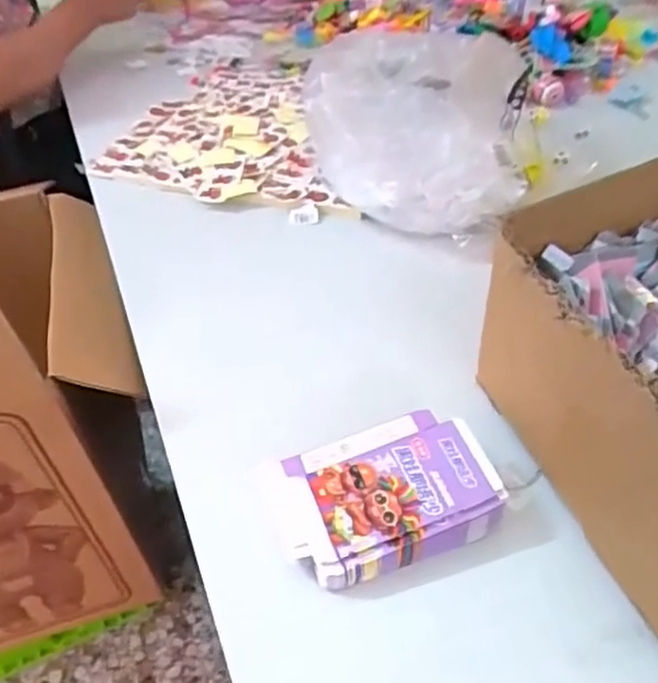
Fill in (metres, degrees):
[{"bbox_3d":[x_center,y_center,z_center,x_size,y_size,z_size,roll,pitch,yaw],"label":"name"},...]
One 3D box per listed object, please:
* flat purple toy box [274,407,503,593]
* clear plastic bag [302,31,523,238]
[{"bbox_3d":[0.036,0.107,0.456,0.145,0.040,0.092,-17,47,-12],"label":"flat purple toy box"},{"bbox_3d":[0.092,-0.227,0.709,0.212,0.123,0.215,-1,46,4],"label":"clear plastic bag"}]

